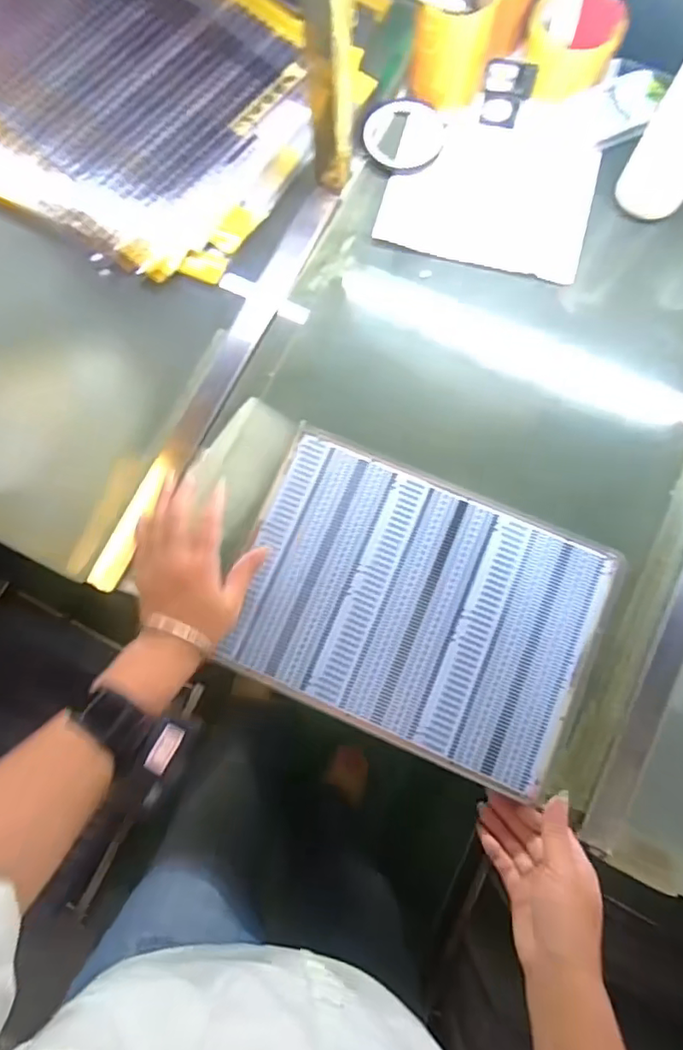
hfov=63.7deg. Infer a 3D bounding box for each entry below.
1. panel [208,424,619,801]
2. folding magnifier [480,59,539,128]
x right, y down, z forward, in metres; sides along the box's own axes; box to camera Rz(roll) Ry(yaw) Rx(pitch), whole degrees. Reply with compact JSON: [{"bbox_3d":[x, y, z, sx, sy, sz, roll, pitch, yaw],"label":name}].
[{"bbox_3d":[0.069,0.072,0.516,0.322,0.006,0.236,23,81,5],"label":"panel"},{"bbox_3d":[0.180,-0.468,0.597,0.051,0.033,0.058,12,80,4],"label":"folding magnifier"}]

